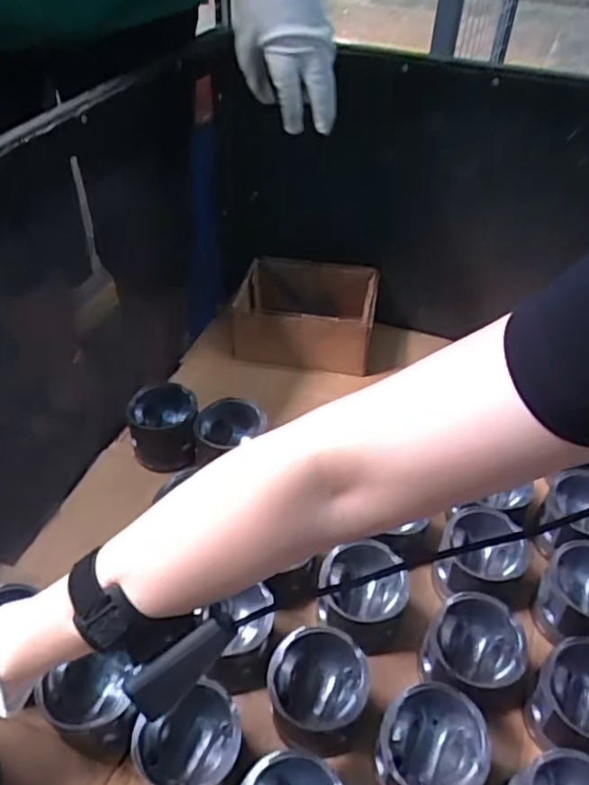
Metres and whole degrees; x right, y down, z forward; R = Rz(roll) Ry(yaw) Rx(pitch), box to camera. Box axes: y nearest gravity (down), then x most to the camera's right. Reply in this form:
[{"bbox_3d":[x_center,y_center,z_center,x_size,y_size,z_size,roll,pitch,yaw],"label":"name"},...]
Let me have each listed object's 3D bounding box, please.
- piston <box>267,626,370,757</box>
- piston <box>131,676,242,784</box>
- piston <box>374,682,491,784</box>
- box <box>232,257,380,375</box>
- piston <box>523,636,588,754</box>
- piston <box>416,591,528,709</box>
[{"bbox_3d":[0.019,0.266,0.553,0.084,0.075,0.088,16,45,14],"label":"piston"},{"bbox_3d":[-0.086,0.302,0.528,0.088,0.073,0.091,1,44,-1],"label":"piston"},{"bbox_3d":[0.111,0.297,0.518,0.080,0.075,0.084,1,44,-1],"label":"piston"},{"bbox_3d":[0.021,-0.114,0.941,0.213,0.086,0.166,5,44,2],"label":"box"},{"bbox_3d":[0.250,0.271,0.550,0.088,0.063,0.083,1,44,-1],"label":"piston"},{"bbox_3d":[0.163,0.236,0.575,0.081,0.061,0.089,1,44,-1],"label":"piston"}]

